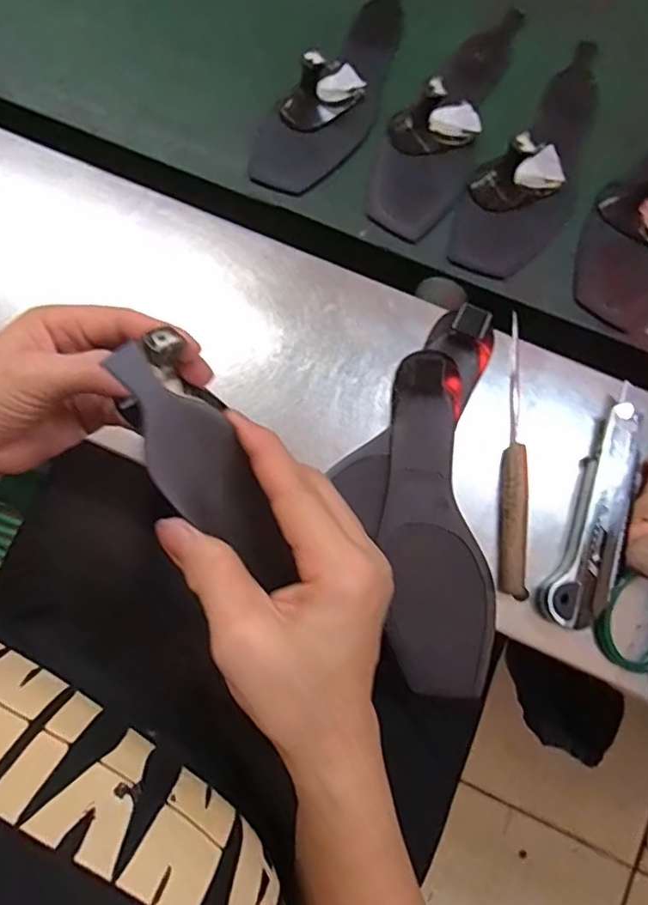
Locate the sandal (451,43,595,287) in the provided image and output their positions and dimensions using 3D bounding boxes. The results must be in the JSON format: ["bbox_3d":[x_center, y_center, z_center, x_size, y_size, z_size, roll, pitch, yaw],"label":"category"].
[{"bbox_3d":[0.173,-0.247,0.462,0.080,0.045,0.234,24,79,7],"label":"sandal"}]

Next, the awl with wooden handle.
[{"bbox_3d":[0.128,-0.001,0.403,0.019,0.016,0.194,2,78,2],"label":"awl with wooden handle"}]

